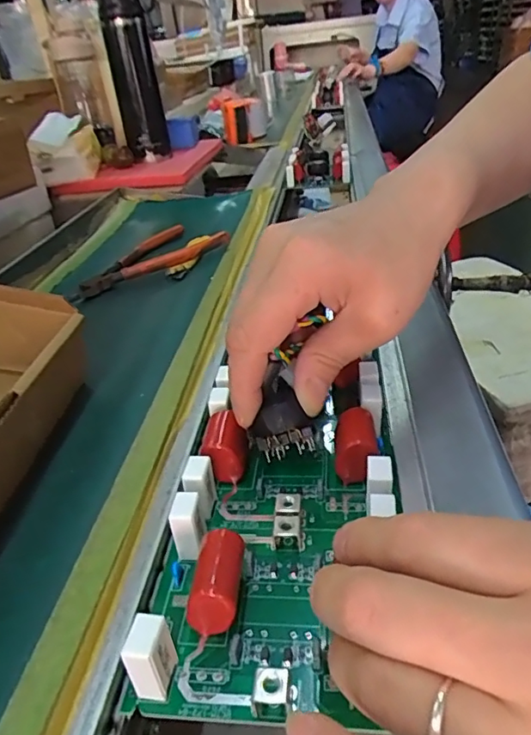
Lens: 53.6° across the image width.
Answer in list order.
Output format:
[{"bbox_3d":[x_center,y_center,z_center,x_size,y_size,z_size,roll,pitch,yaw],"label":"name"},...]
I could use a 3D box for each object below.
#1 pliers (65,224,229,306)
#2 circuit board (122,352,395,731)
[{"bbox_3d":[-0.111,-0.100,0.477,0.090,0.016,0.152,23,42,38],"label":"pliers"},{"bbox_3d":[0.006,0.053,0.210,0.084,0.033,0.149,-2,32,10],"label":"circuit board"}]

